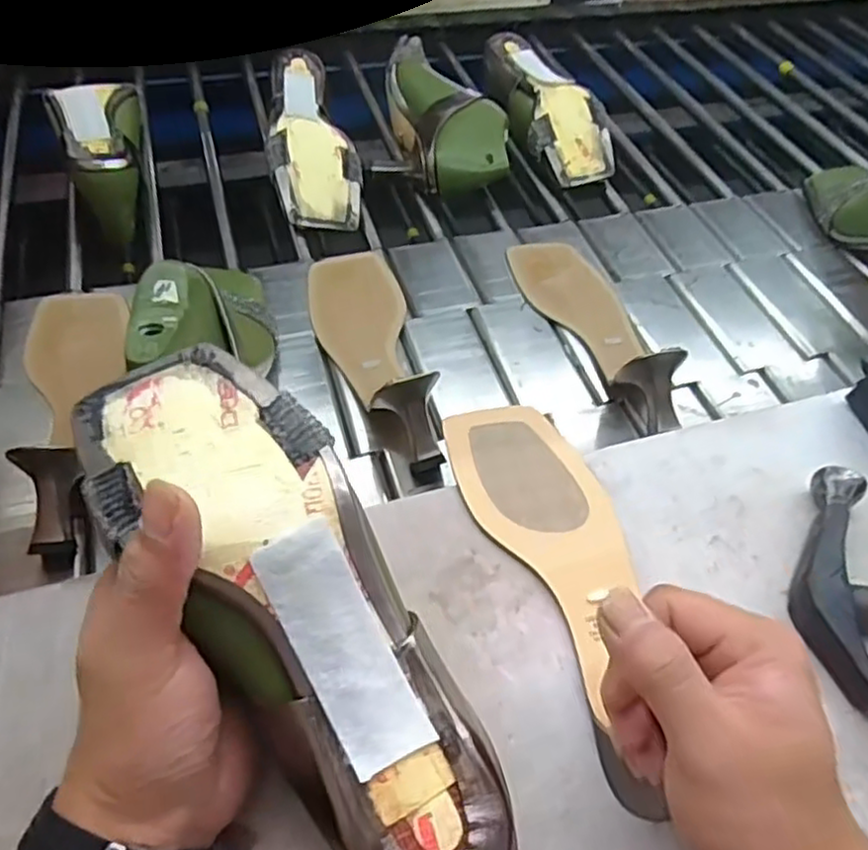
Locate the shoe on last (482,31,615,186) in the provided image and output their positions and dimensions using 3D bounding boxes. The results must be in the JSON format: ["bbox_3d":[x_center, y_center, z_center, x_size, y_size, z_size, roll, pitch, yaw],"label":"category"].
[{"bbox_3d":[0.125,-0.342,0.766,0.091,0.064,0.223,-10,52,-13],"label":"shoe on last"}]

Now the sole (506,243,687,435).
[{"bbox_3d":[0.138,-0.091,0.565,0.079,0.052,0.239,-14,53,-15],"label":"sole"}]

